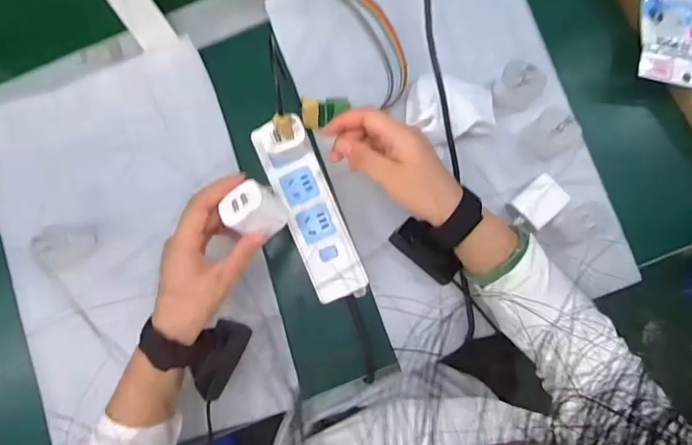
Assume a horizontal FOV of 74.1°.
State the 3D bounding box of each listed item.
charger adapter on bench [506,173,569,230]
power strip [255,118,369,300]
[{"bbox_3d":[0.192,-0.017,0.464,0.055,0.026,0.039,-45,85,-1],"label":"charger adapter on bench"},{"bbox_3d":[-0.035,-0.014,0.478,0.056,0.030,0.189,-24,85,1],"label":"power strip"}]

